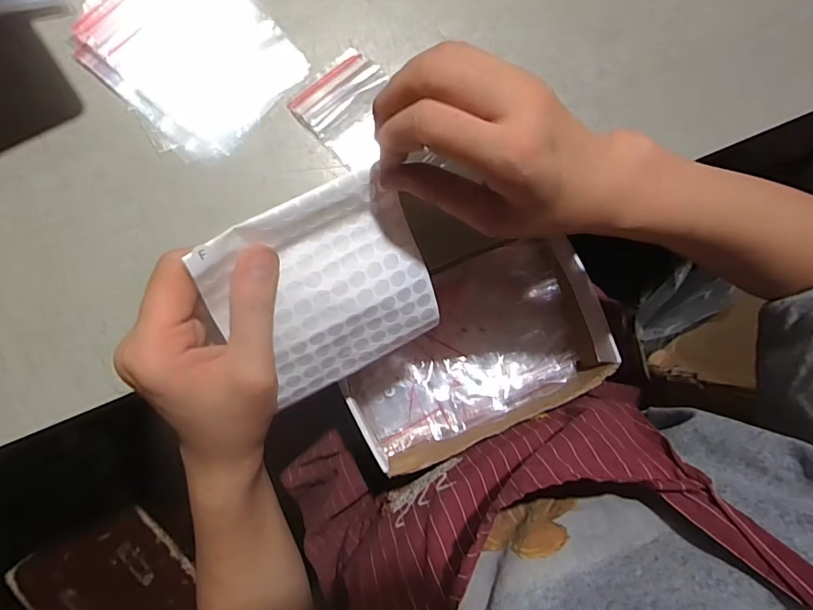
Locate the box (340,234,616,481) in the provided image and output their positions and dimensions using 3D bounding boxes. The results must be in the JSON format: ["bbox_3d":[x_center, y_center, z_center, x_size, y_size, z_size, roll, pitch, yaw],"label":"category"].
[{"bbox_3d":[0.058,0.035,0.421,0.226,0.059,0.140,-22,90,-9],"label":"box"}]

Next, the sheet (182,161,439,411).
[{"bbox_3d":[-0.042,-0.006,0.282,0.119,0.013,0.124,-31,127,-16],"label":"sheet"}]

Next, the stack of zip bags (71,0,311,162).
[{"bbox_3d":[-0.134,-0.159,0.300,0.106,0.009,0.117,-42,93,-9],"label":"stack of zip bags"}]

